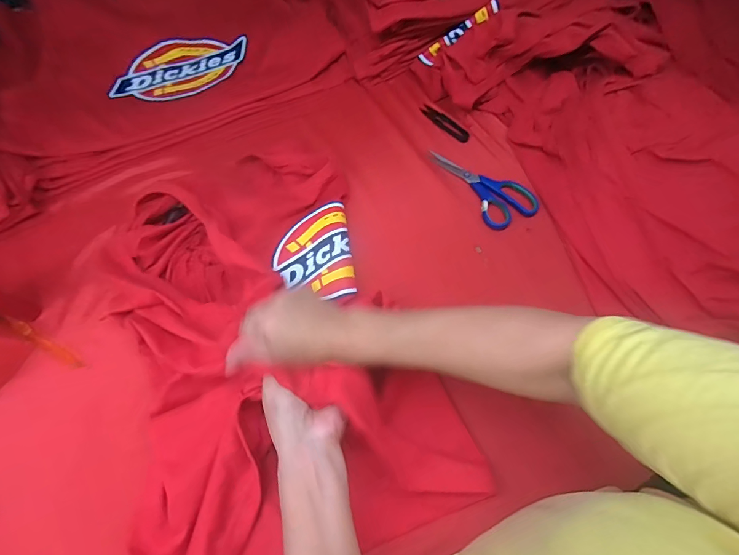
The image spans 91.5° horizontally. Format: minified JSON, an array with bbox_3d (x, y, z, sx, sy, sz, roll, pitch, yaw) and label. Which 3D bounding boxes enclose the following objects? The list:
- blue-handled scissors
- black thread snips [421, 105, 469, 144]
[{"bbox_3d":[0.168,-0.143,0.528,0.079,0.008,0.165,-33,74,-12],"label":"blue-handled scissors"},{"bbox_3d":[0.122,-0.248,0.577,0.024,0.009,0.093,-40,75,-14],"label":"black thread snips"}]

